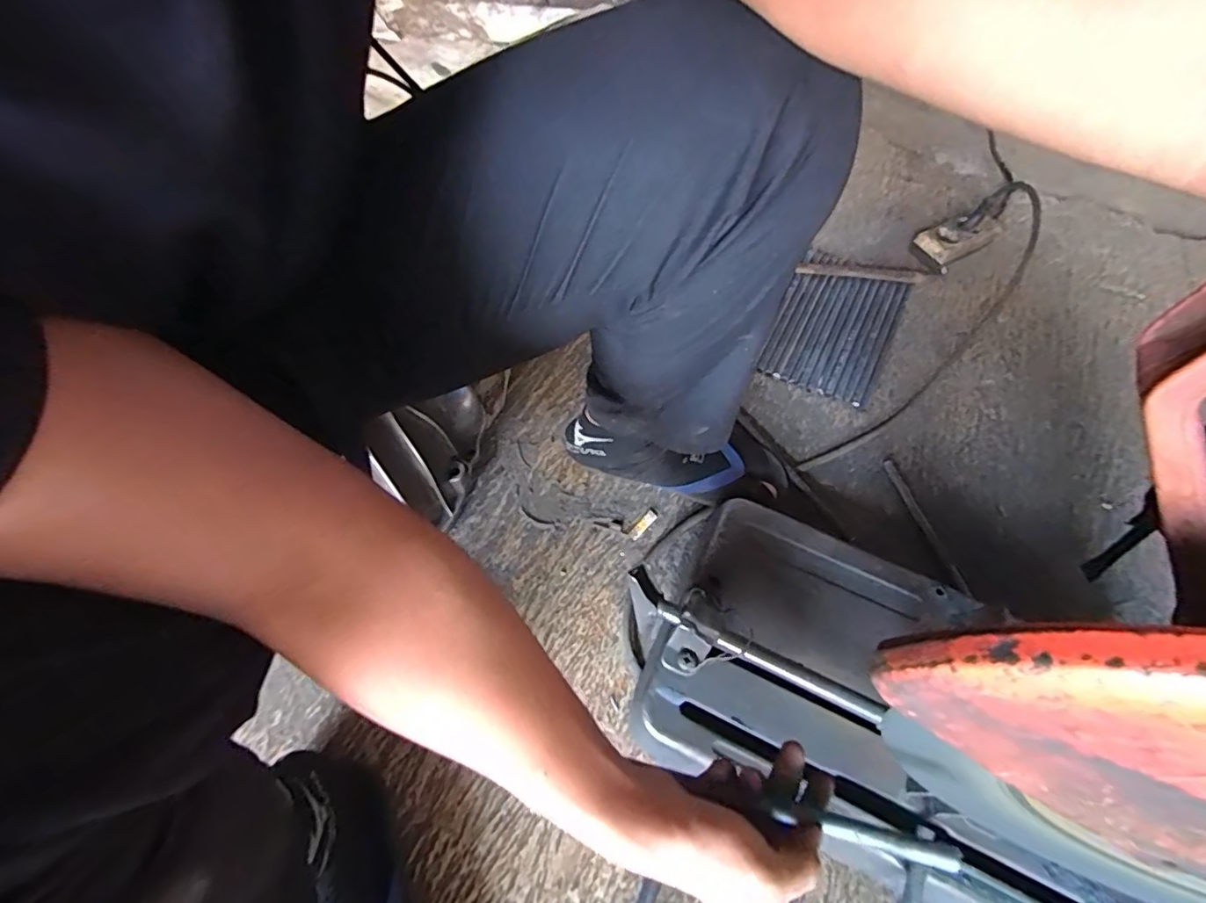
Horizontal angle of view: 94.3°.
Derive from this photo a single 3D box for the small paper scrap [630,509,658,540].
[{"bbox_3d":[0.046,0.084,0.642,0.013,0.005,0.044,36,63,17],"label":"small paper scrap"}]

